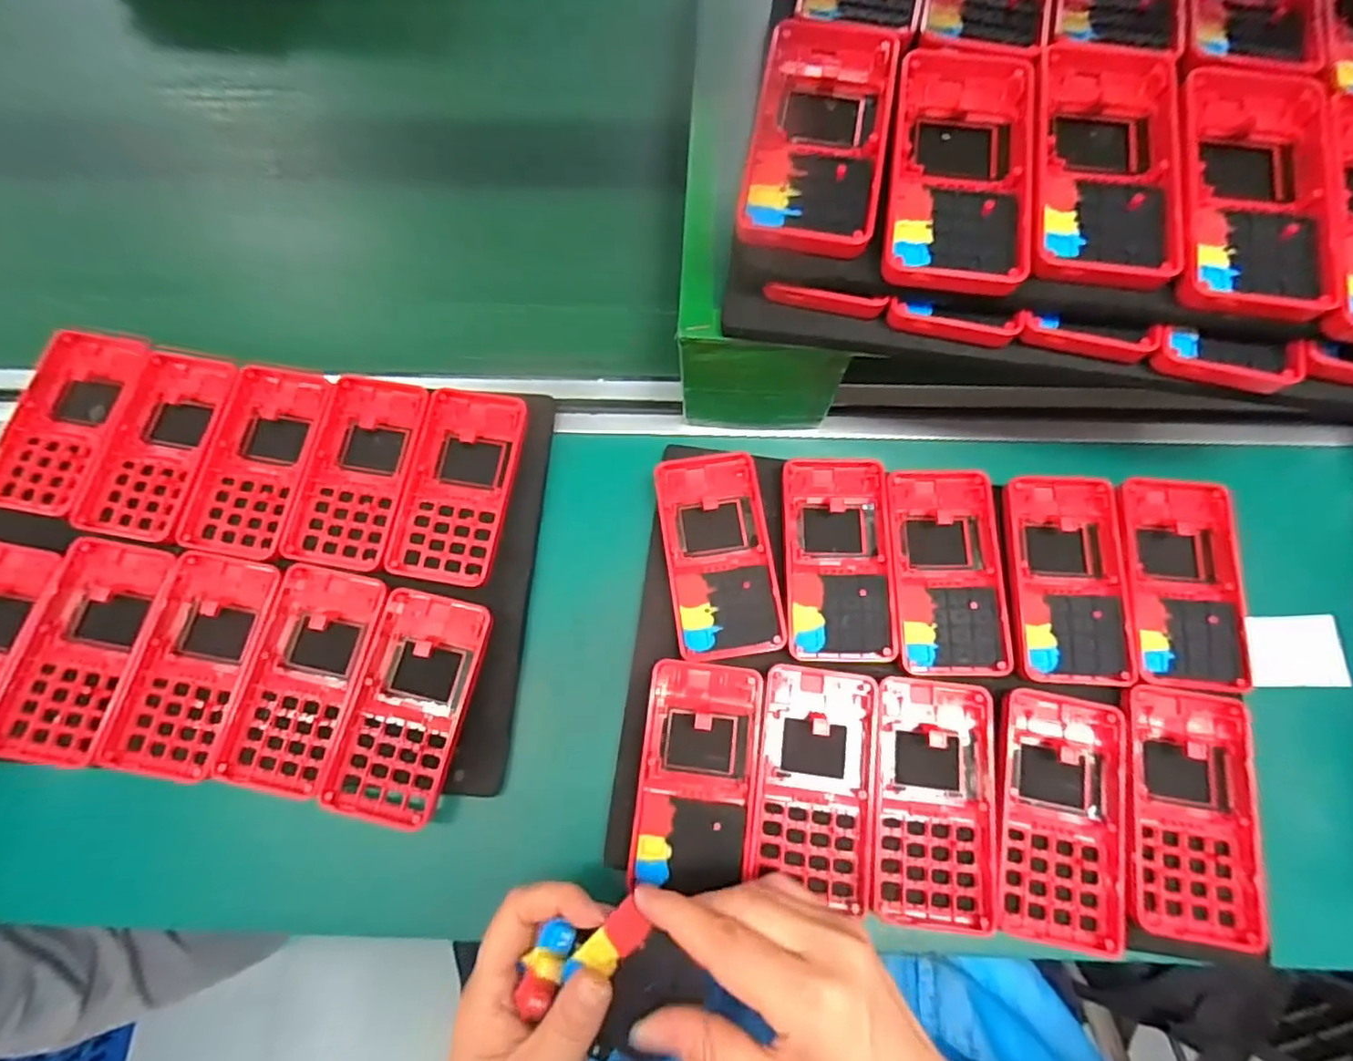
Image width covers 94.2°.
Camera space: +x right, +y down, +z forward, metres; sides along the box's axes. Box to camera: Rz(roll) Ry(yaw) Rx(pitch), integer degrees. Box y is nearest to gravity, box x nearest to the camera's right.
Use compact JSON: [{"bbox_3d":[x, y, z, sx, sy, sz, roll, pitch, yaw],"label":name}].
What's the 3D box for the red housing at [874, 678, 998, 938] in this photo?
[{"bbox_3d":[0.137,0.144,0.335,0.061,0.016,0.122,5,73,2],"label":"red housing"}]

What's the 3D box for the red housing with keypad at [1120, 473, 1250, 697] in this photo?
[{"bbox_3d":[0.293,0.029,0.371,0.062,0.021,0.123,4,73,2],"label":"red housing with keypad"}]

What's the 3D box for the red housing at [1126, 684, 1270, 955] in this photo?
[{"bbox_3d":[0.269,0.147,0.333,0.067,0.016,0.123,7,73,3],"label":"red housing"}]

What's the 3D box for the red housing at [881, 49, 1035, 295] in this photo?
[{"bbox_3d":[0.132,-0.170,0.297,0.062,0.017,0.128,8,73,3],"label":"red housing"}]

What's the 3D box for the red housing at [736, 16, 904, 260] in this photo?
[{"bbox_3d":[0.069,-0.189,0.304,0.061,0.017,0.126,10,73,4],"label":"red housing"}]

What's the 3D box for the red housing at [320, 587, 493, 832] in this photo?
[{"bbox_3d":[-0.149,0.096,0.352,0.061,0.012,0.120,11,73,4],"label":"red housing"}]

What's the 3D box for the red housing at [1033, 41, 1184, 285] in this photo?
[{"bbox_3d":[0.198,-0.174,0.292,0.063,0.010,0.134,9,73,4],"label":"red housing"}]

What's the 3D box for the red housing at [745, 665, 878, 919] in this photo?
[{"bbox_3d":[0.073,0.133,0.337,0.063,0.010,0.114,8,73,3],"label":"red housing"}]

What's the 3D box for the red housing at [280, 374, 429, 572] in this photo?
[{"bbox_3d":[-0.196,-0.038,0.390,0.063,0.010,0.124,8,73,3],"label":"red housing"}]

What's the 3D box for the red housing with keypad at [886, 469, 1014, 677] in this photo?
[{"bbox_3d":[0.159,0.022,0.369,0.062,0.007,0.122,0,72,1],"label":"red housing with keypad"}]

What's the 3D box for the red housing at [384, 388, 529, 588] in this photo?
[{"bbox_3d":[-0.132,-0.029,0.387,0.064,0.011,0.122,9,73,3],"label":"red housing"}]

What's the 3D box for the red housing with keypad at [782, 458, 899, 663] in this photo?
[{"bbox_3d":[0.095,0.014,0.371,0.061,0.007,0.123,0,72,1],"label":"red housing with keypad"}]

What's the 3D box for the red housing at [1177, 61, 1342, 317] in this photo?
[{"bbox_3d":[0.263,-0.164,0.287,0.065,0.013,0.144,11,73,4],"label":"red housing"}]

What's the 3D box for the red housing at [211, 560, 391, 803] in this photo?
[{"bbox_3d":[-0.210,0.082,0.355,0.062,0.012,0.121,10,73,4],"label":"red housing"}]

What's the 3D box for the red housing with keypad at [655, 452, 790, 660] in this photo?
[{"bbox_3d":[0.025,0.013,0.372,0.062,0.008,0.120,-8,73,-2],"label":"red housing with keypad"}]

